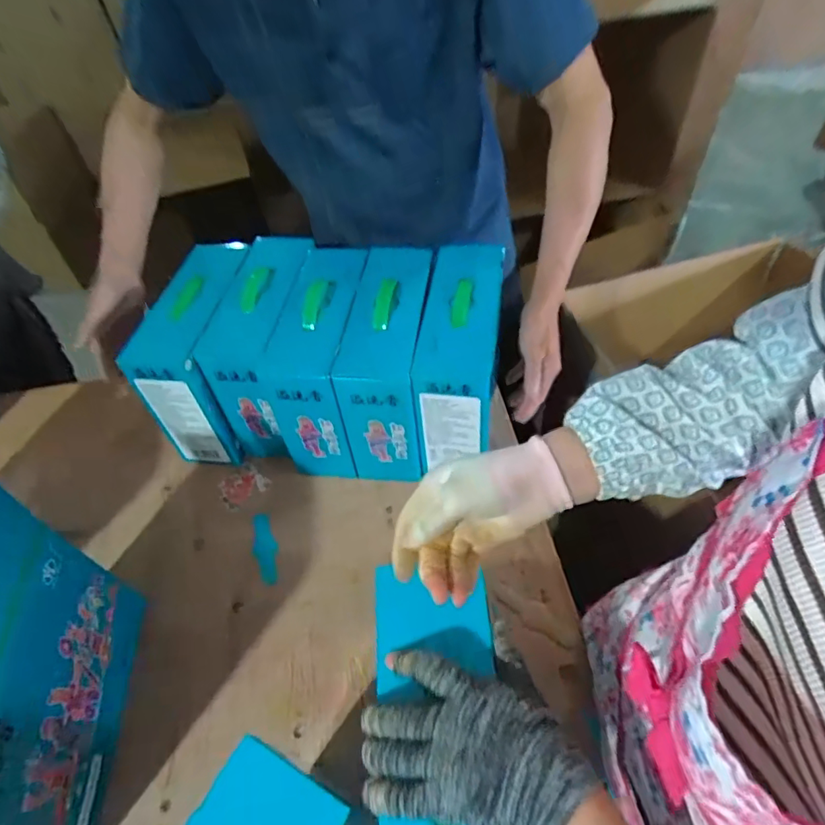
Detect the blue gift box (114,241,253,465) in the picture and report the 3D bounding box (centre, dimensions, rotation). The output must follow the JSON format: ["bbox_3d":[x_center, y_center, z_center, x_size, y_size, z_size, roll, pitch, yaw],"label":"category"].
[{"bbox_3d":[-0.305,-0.092,0.812,0.103,0.224,0.263,2,50,7],"label":"blue gift box"}]

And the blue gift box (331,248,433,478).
[{"bbox_3d":[-0.027,-0.066,0.762,0.093,0.234,0.248,3,50,6],"label":"blue gift box"}]

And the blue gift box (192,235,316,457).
[{"bbox_3d":[-0.211,-0.106,0.795,0.089,0.194,0.262,4,50,7],"label":"blue gift box"}]

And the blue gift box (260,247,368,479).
[{"bbox_3d":[-0.121,-0.074,0.780,0.097,0.225,0.262,4,50,7],"label":"blue gift box"}]

